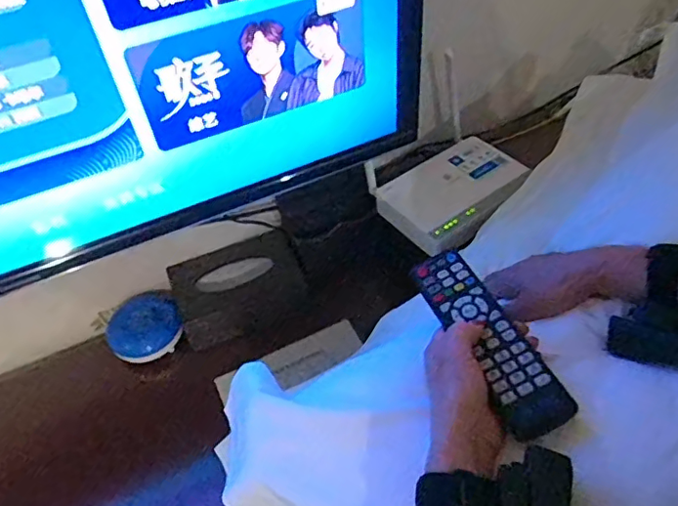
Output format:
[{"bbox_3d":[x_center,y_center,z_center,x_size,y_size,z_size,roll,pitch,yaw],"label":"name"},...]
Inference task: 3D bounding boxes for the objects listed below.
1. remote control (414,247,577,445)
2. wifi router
[{"bbox_3d":[0.117,0.063,0.443,0.048,0.018,0.175,-18,46,-12],"label":"remote control"},{"bbox_3d":[0.155,-0.137,0.775,0.209,0.145,0.181,-37,54,-26],"label":"wifi router"}]

